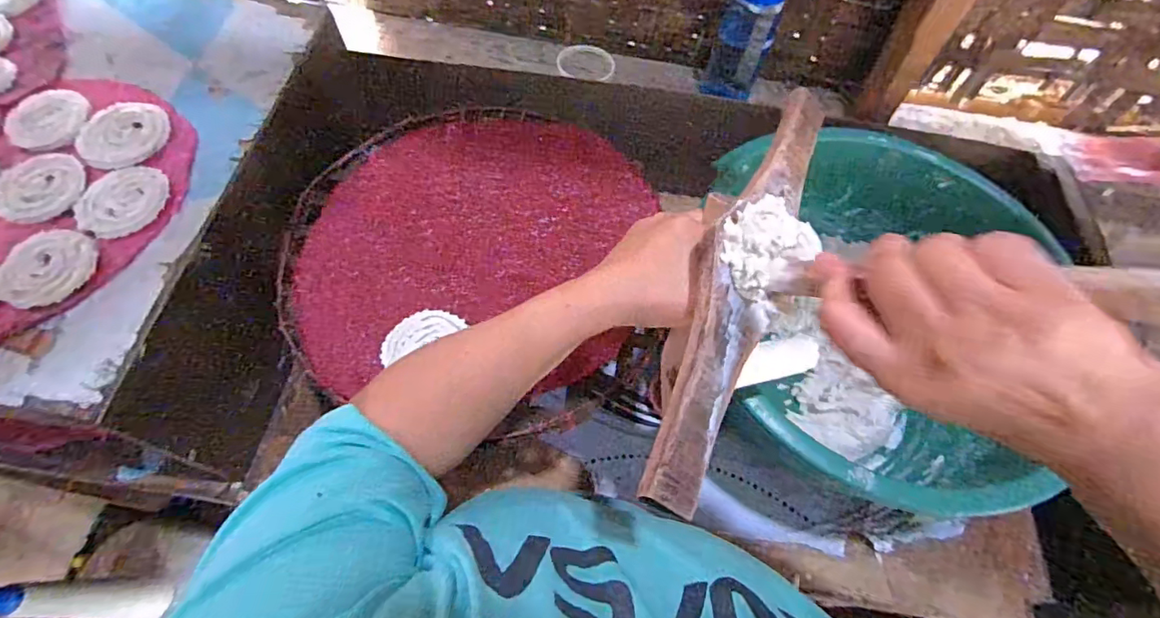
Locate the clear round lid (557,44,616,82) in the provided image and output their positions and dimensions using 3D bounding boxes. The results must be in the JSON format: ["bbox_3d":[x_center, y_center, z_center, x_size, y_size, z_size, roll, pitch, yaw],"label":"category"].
[{"bbox_3d":[0.011,-0.389,0.849,0.086,0.018,0.083,9,62,1],"label":"clear round lid"}]

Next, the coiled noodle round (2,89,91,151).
[{"bbox_3d":[-0.543,-0.196,0.555,0.069,0.011,0.079,-13,64,-10],"label":"coiled noodle round"}]

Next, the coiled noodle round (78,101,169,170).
[{"bbox_3d":[-0.460,-0.178,0.545,0.079,0.011,0.082,1,62,-2],"label":"coiled noodle round"}]

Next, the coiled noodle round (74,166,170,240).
[{"bbox_3d":[-0.431,-0.103,0.509,0.068,0.006,0.079,24,64,9],"label":"coiled noodle round"}]

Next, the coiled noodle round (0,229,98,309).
[{"bbox_3d":[-0.463,-0.037,0.473,0.066,0.009,0.078,12,62,3],"label":"coiled noodle round"}]

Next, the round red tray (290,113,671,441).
[{"bbox_3d":[-0.112,-0.071,0.552,0.336,0.018,0.353,1,62,-2],"label":"round red tray"}]

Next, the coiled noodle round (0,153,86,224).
[{"bbox_3d":[-0.516,-0.118,0.513,0.085,0.007,0.077,27,64,11],"label":"coiled noodle round"}]

